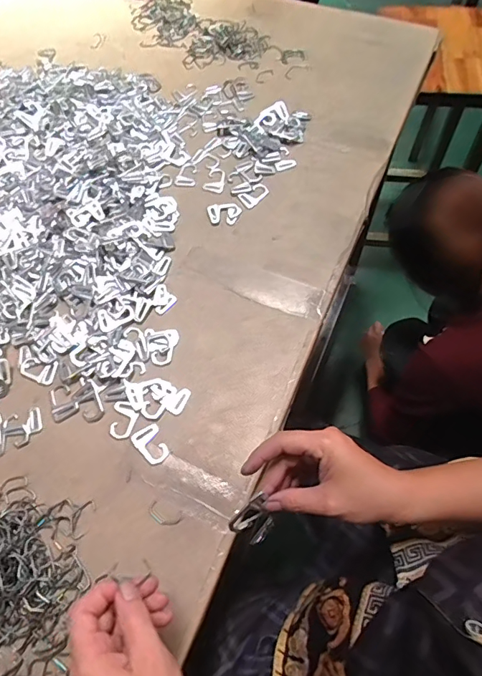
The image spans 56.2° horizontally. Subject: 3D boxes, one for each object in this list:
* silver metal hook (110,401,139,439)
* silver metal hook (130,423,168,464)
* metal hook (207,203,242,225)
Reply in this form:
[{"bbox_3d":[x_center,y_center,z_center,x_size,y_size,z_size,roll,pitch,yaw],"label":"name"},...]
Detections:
[{"bbox_3d":[-0.128,0.090,0.490,0.028,0.004,0.038,11,66,9],"label":"silver metal hook"},{"bbox_3d":[-0.094,0.111,0.477,0.029,0.004,0.042,-43,69,-15],"label":"silver metal hook"},{"bbox_3d":[-0.022,-0.165,0.596,0.044,0.004,0.031,3,65,5],"label":"metal hook"}]

